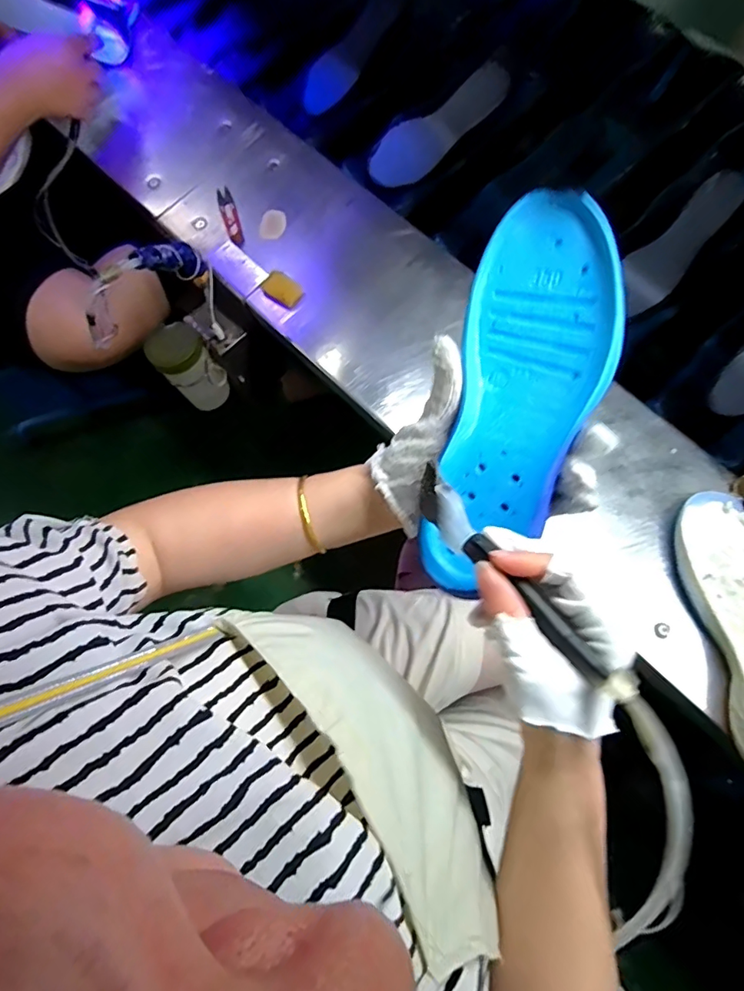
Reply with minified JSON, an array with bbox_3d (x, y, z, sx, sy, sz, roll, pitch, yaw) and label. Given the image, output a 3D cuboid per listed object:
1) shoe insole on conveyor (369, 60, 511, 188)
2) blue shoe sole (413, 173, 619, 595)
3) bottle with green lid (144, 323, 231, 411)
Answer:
[{"bbox_3d":[0.096,-0.538,0.742,0.221,0.016,0.074,-38,101,14],"label":"shoe insole on conveyor"},{"bbox_3d":[0.091,-0.054,0.321,0.084,0.023,0.239,15,101,6],"label":"blue shoe sole"},{"bbox_3d":[-0.269,-0.187,0.761,0.073,0.126,0.069,-1,73,2],"label":"bottle with green lid"}]

